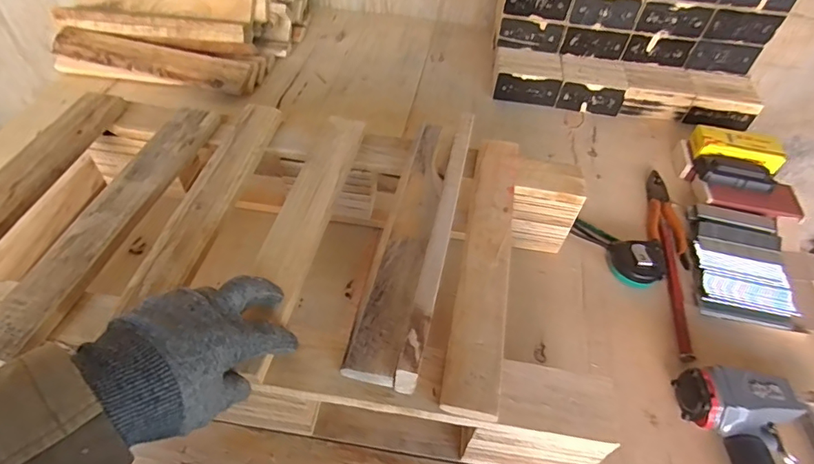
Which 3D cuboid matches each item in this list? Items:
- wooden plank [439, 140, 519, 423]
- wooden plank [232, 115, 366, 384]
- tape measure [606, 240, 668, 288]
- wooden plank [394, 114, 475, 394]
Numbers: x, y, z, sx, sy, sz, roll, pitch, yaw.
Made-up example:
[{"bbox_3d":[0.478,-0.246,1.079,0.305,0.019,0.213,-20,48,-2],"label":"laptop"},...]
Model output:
[{"bbox_3d":[0.084,0.019,0.495,0.049,0.015,0.343,11,49,4],"label":"wooden plank"},{"bbox_3d":[-0.108,-0.011,0.496,0.052,0.019,0.339,9,50,3],"label":"wooden plank"},{"bbox_3d":[0.316,0.042,0.645,0.070,0.035,0.065,3,49,-3],"label":"tape measure"},{"bbox_3d":[0.038,-0.003,0.489,0.020,0.045,0.340,13,49,6],"label":"wooden plank"}]

